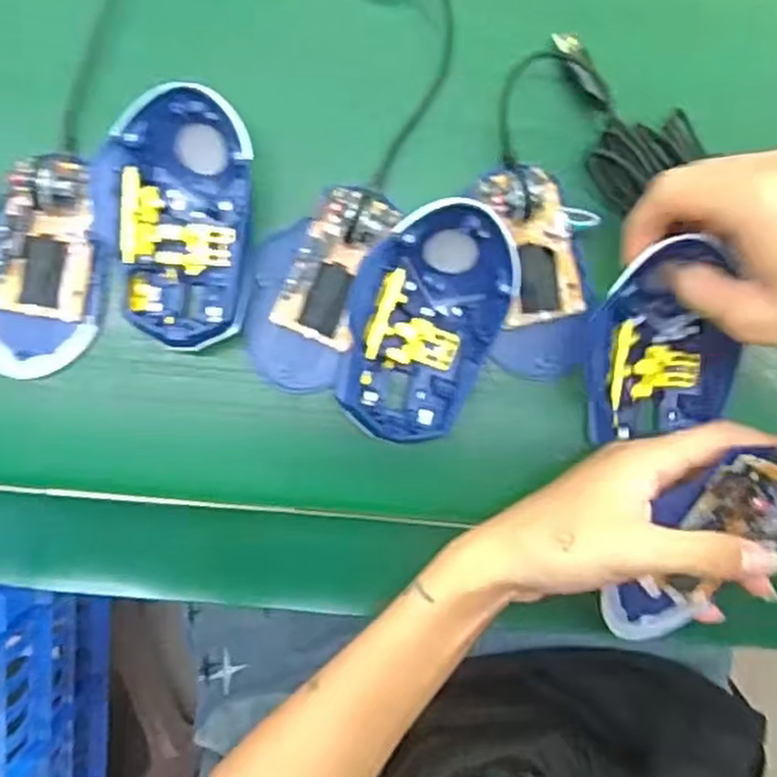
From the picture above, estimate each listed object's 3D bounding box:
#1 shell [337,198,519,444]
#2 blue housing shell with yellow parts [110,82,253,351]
[{"bbox_3d":[0.017,-0.032,0.382,0.074,0.041,0.115,25,91,-3],"label":"shell"},{"bbox_3d":[-0.099,-0.082,0.378,0.063,0.035,0.119,2,92,-3],"label":"blue housing shell with yellow parts"}]

